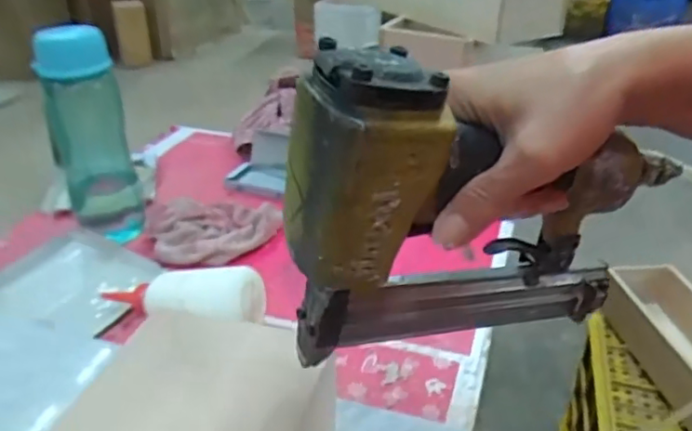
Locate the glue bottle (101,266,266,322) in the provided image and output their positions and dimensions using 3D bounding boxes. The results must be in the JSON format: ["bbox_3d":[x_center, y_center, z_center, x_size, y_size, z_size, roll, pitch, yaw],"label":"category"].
[{"bbox_3d":[-0.149,0.072,0.537,0.162,0.038,0.035,-3,25,21],"label":"glue bottle"}]

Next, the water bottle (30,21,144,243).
[{"bbox_3d":[-0.279,-0.087,0.663,0.081,0.230,0.062,-11,30,-20],"label":"water bottle"}]

